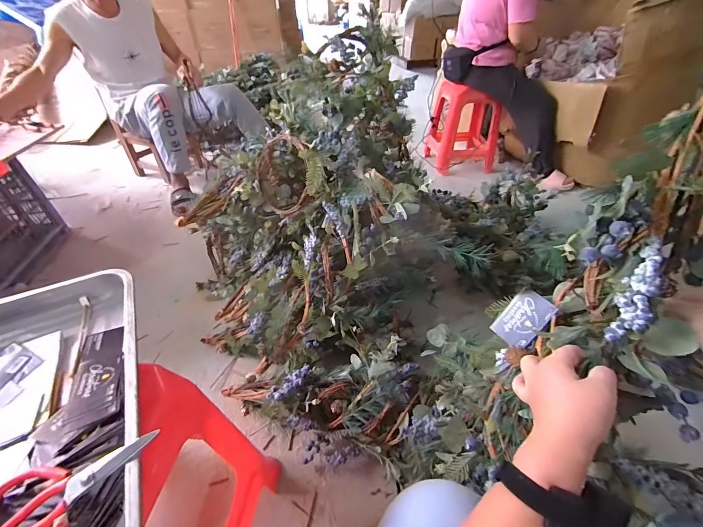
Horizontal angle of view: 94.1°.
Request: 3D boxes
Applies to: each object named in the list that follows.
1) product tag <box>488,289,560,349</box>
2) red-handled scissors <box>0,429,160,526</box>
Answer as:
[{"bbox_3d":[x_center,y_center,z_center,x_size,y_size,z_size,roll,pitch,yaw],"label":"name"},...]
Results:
[{"bbox_3d":[0.226,0.074,0.432,0.005,0.075,0.051,18,24,-40],"label":"product tag"},{"bbox_3d":[-0.264,0.215,0.300,0.165,0.025,0.102,-34,48,-10],"label":"red-handled scissors"}]

